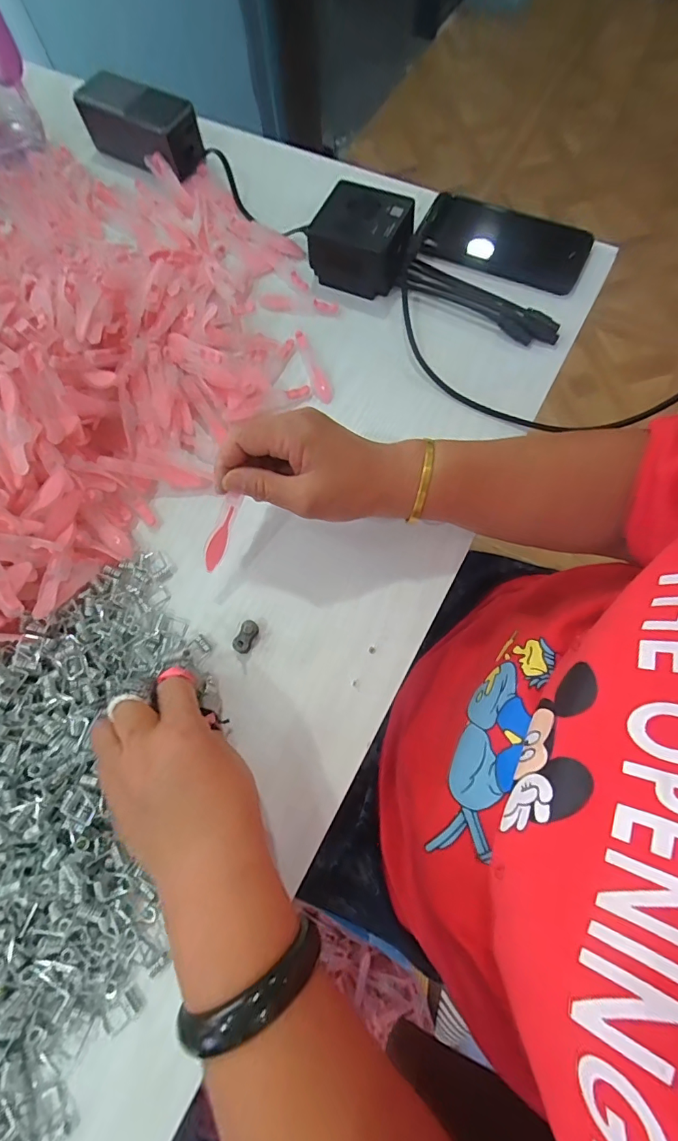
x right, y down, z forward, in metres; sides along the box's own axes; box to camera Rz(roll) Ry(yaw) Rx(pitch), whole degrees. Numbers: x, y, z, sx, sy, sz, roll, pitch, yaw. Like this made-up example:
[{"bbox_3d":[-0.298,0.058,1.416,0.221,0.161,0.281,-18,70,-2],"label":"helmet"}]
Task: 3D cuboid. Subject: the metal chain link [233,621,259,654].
[{"bbox_3d":[-0.067,0.048,0.327,0.011,0.012,0.023,21,73,9],"label":"metal chain link"}]

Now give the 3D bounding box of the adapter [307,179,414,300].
[{"bbox_3d":[0.021,-0.304,0.414,0.085,0.053,0.073,18,73,8],"label":"adapter"}]

